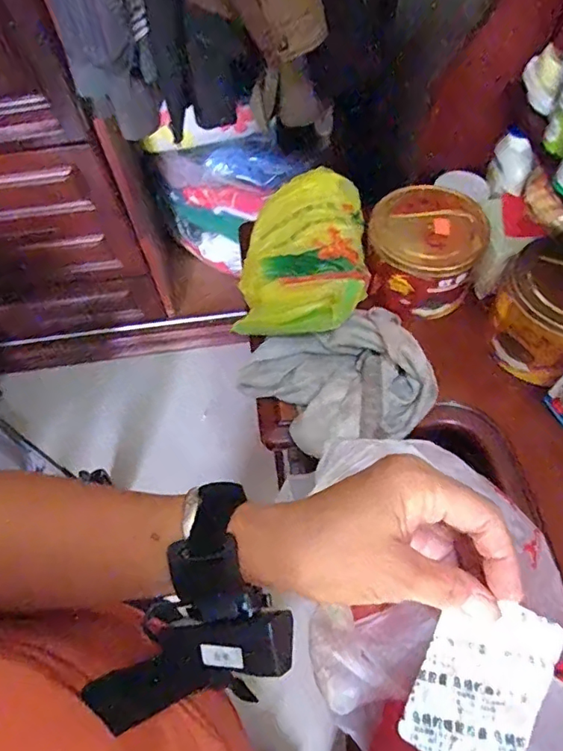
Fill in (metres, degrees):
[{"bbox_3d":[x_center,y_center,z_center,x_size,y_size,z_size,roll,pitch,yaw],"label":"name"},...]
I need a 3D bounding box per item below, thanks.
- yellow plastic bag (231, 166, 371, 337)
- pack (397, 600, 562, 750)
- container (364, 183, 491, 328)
[{"bbox_3d":[0.032,-0.169,0.647,0.152,0.071,0.262,5,60,7],"label":"yellow plastic bag"},{"bbox_3d":[0.104,0.160,0.270,0.057,0.012,0.086,21,77,30],"label":"pack"},{"bbox_3d":[0.176,-0.152,0.648,0.141,0.086,0.149,-2,59,3],"label":"container"}]

